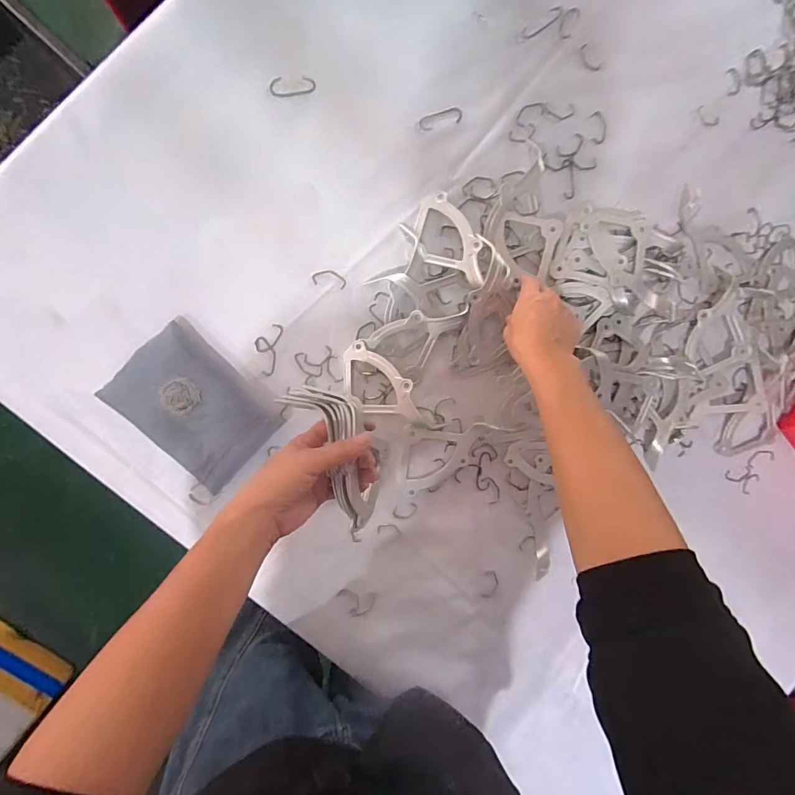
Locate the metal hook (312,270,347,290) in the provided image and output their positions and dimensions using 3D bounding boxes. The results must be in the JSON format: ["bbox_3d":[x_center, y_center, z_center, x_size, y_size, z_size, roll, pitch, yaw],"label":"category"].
[{"bbox_3d":[-0.080,-0.141,0.494,0.040,0.004,0.019,8,93,-8],"label":"metal hook"}]

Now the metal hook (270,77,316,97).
[{"bbox_3d":[-0.118,-0.353,0.476,0.051,0.004,0.019,-3,106,-3],"label":"metal hook"}]

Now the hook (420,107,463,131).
[{"bbox_3d":[0.052,-0.331,0.497,0.055,0.004,0.018,-19,97,-6],"label":"hook"}]

